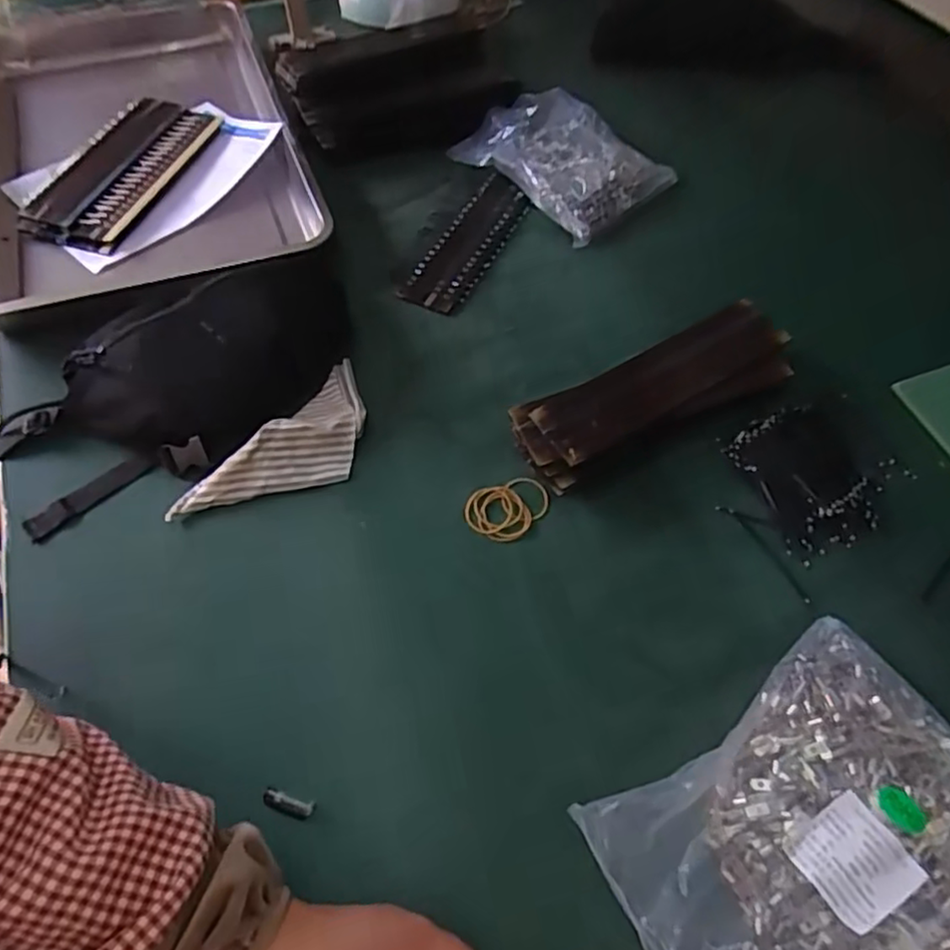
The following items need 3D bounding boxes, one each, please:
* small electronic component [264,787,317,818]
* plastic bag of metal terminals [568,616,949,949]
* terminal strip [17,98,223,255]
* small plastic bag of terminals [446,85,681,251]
[{"bbox_3d":[-0.130,0.230,0.459,0.036,0.008,0.012,14,59,8],"label":"small electronic component"},{"bbox_3d":[0.222,0.243,0.418,0.258,0.056,0.205,-25,65,-15],"label":"plastic bag of metal terminals"},{"bbox_3d":[-0.436,-0.377,0.823,0.139,0.036,0.282,20,60,12],"label":"terminal strip"},{"bbox_3d":[0.111,-0.405,0.838,0.236,0.045,0.176,40,66,22],"label":"small plastic bag of terminals"}]

